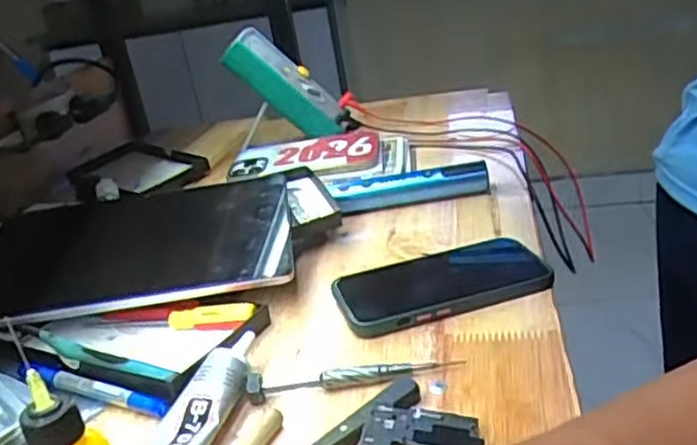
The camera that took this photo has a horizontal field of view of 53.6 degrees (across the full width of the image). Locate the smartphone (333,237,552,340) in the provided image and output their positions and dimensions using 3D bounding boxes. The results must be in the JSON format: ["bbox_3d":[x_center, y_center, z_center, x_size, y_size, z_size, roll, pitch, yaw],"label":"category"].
[{"bbox_3d":[0.062,0.042,0.491,0.142,0.019,0.078,-16,24,-13],"label":"smartphone"}]

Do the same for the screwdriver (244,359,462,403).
[{"bbox_3d":[0.003,0.087,0.402,0.125,0.014,0.010,-11,23,-3],"label":"screwdriver"}]

